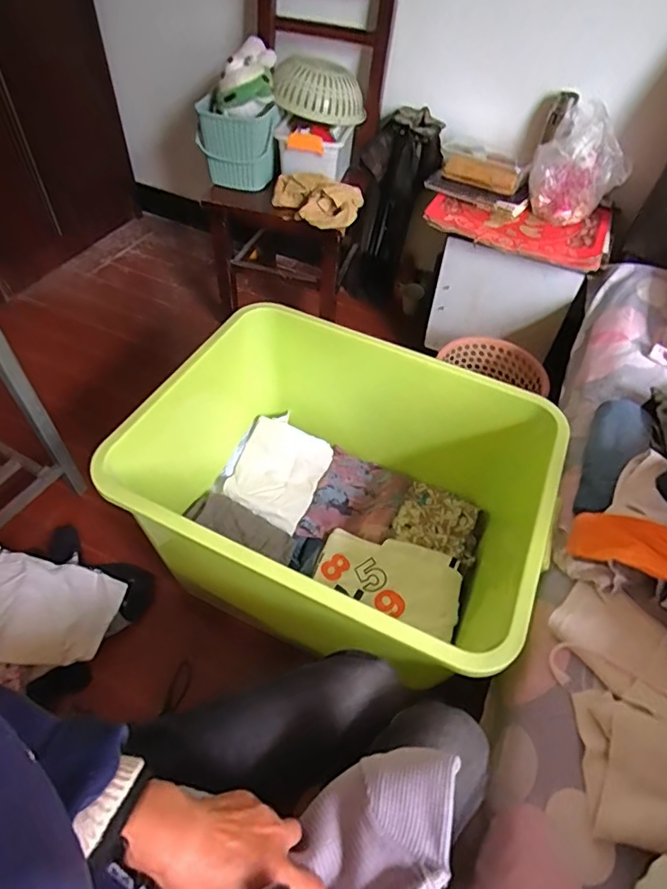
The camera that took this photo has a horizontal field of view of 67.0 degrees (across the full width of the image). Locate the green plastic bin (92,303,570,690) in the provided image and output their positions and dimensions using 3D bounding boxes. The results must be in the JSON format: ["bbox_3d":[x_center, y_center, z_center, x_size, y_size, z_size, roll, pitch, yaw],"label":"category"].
[{"bbox_3d":[0.002,0.083,0.942,0.697,0.372,0.539,25,53,14],"label":"green plastic bin"}]

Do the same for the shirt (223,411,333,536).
[{"bbox_3d":[-0.124,0.054,1.119,0.200,0.058,0.230,24,53,13],"label":"shirt"}]

